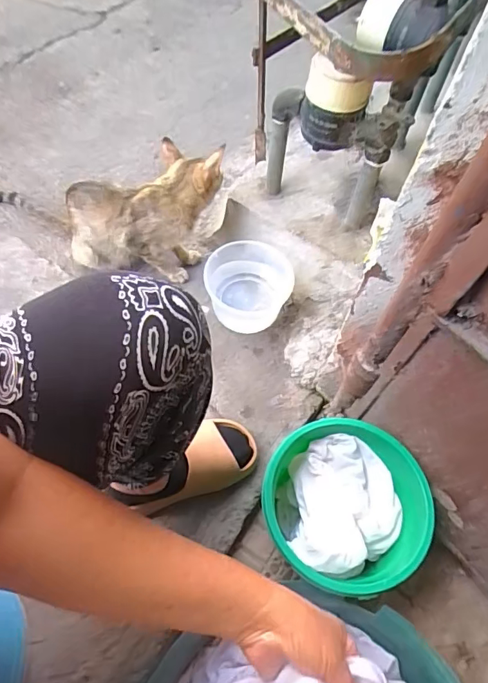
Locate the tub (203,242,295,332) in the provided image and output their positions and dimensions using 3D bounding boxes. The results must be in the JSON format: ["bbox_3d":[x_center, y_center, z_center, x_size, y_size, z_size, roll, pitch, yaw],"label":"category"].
[{"bbox_3d":[0.008,-0.093,0.800,0.140,0.084,0.135,2,58,-3],"label":"tub"}]

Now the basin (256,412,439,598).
[{"bbox_3d":[0.121,0.211,0.597,0.189,0.112,0.188,2,58,-3],"label":"basin"}]

